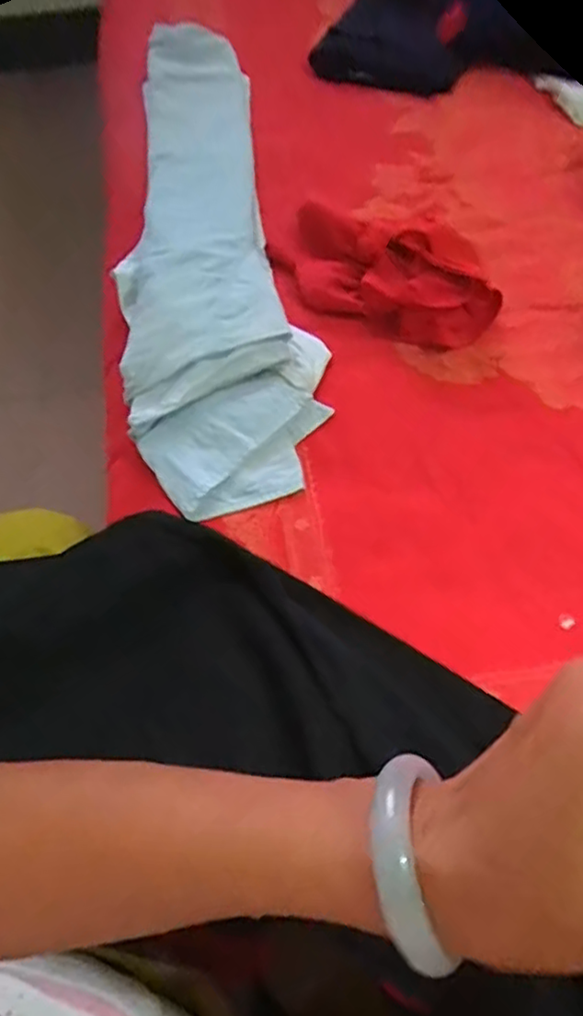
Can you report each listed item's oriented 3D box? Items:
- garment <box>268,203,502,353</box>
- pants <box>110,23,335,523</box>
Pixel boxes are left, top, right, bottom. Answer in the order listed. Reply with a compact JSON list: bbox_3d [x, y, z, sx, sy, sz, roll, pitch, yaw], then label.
[{"bbox_3d":[0.083,-0.218,0.601,0.208,0.067,0.105,22,62,14],"label":"garment"},{"bbox_3d":[-0.093,-0.294,0.657,0.168,0.055,0.678,-10,59,-4],"label":"pants"}]

